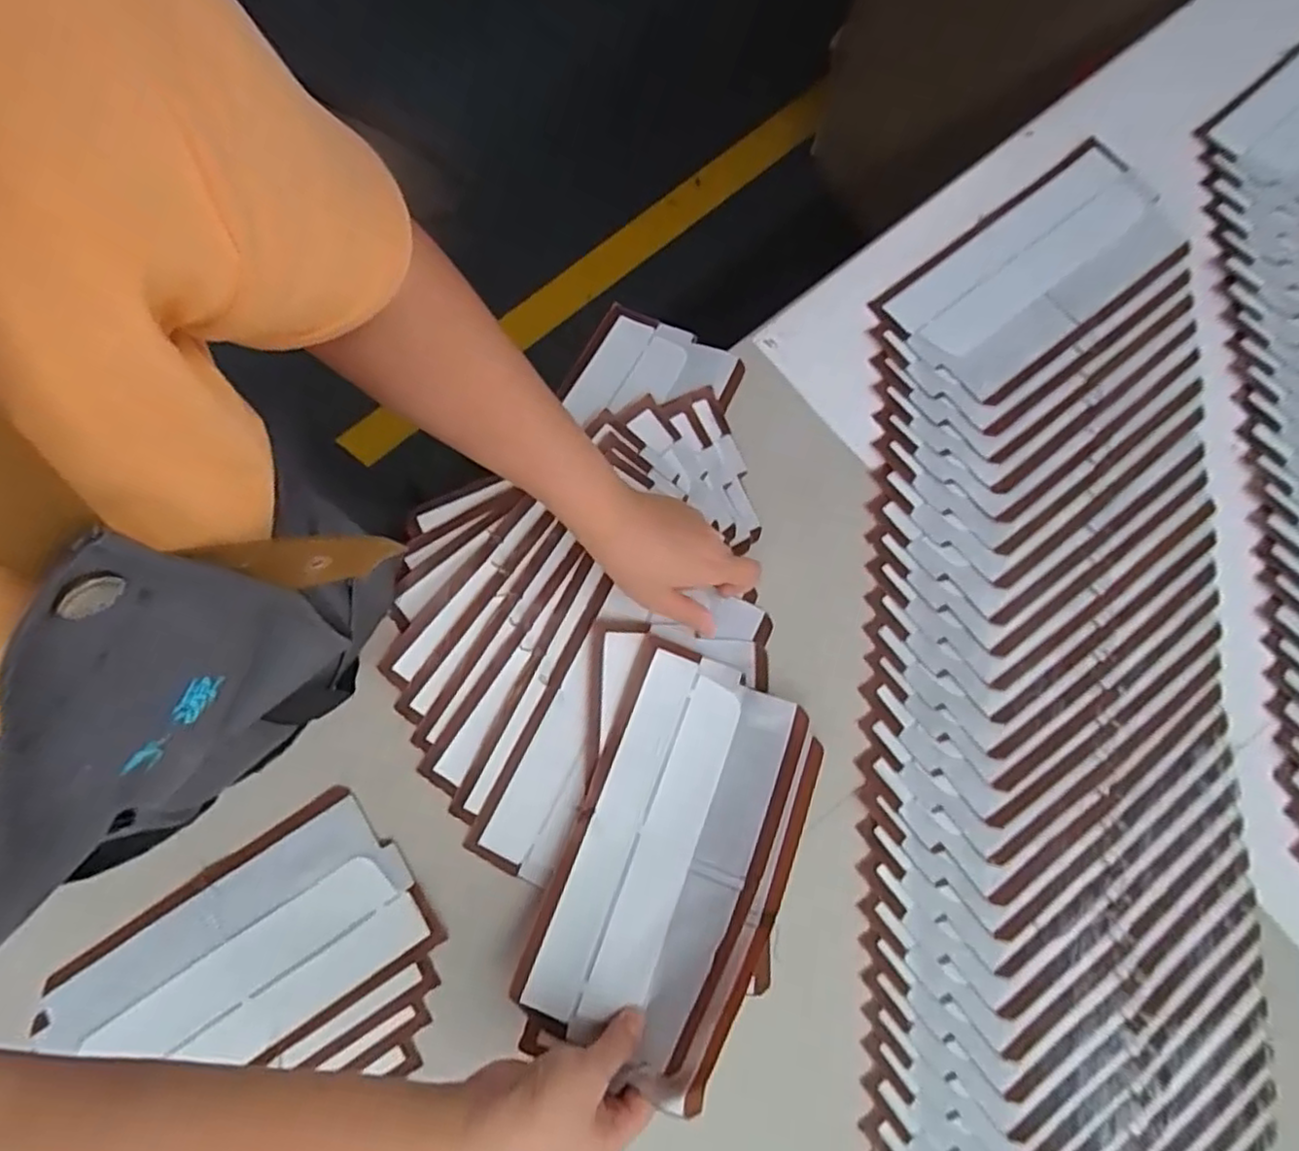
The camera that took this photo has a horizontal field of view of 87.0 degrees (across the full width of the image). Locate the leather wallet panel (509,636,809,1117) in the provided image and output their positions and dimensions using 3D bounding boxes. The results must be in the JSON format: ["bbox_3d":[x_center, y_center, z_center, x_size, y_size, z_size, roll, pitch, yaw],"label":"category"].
[{"bbox_3d":[0.015,0.175,0.436,0.128,0.051,0.234,21,79,6],"label":"leather wallet panel"}]

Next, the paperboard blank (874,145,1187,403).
[{"bbox_3d":[0.303,-0.239,0.537,0.232,0.009,0.118,-37,79,-6],"label":"paperboard blank"}]

